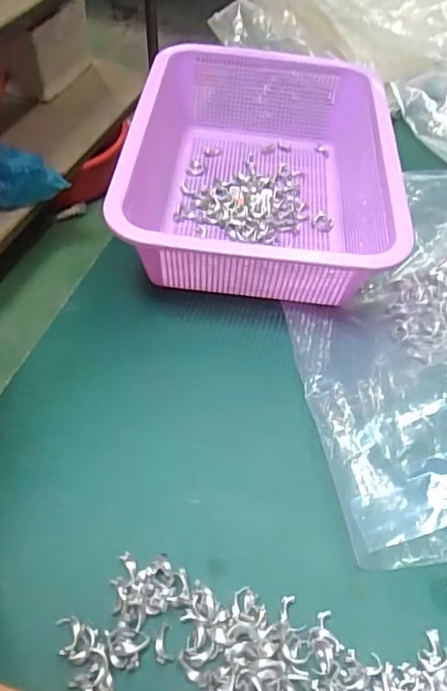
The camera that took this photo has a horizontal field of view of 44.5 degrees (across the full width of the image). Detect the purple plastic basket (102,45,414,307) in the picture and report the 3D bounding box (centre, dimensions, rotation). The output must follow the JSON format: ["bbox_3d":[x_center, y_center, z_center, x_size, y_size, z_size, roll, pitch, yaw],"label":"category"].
[{"bbox_3d":[0.034,-0.150,0.488,0.222,0.092,0.288,6,51,0],"label":"purple plastic basket"}]

